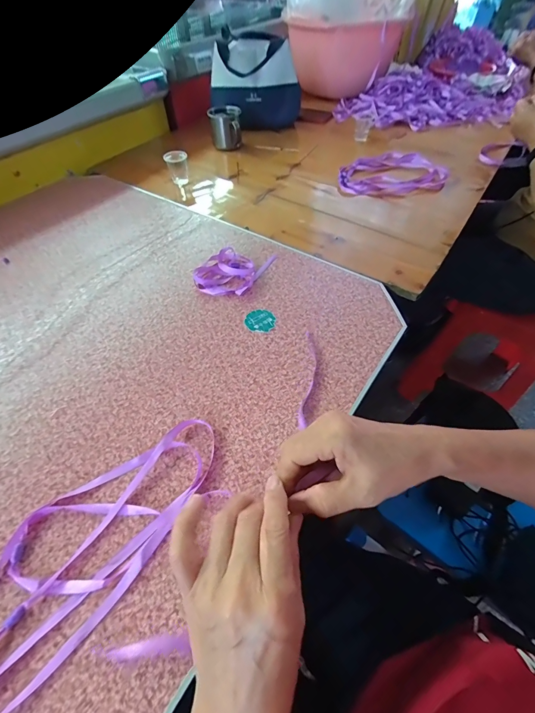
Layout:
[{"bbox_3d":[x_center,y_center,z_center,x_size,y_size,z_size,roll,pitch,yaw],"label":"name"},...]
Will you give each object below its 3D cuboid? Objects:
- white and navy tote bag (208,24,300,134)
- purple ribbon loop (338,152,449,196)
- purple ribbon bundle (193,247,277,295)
[{"bbox_3d":[-0.031,-0.767,0.903,0.245,0.187,0.100,5,53,5],"label":"white and navy tote bag"},{"bbox_3d":[0.288,-0.426,0.744,0.245,0.014,0.181,-24,56,-16],"label":"purple ribbon loop"},{"bbox_3d":[-0.061,-0.149,0.543,0.097,0.017,0.126,22,57,16],"label":"purple ribbon bundle"}]

